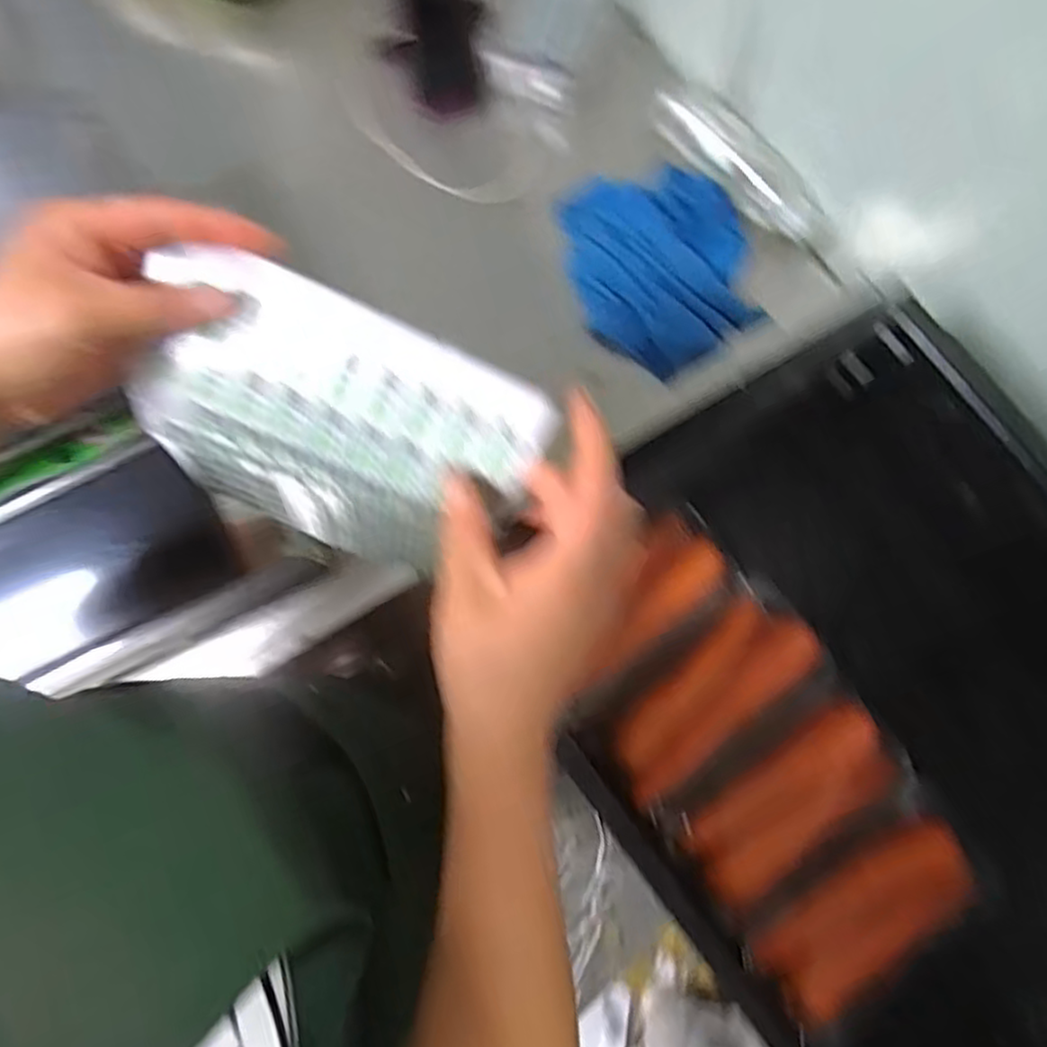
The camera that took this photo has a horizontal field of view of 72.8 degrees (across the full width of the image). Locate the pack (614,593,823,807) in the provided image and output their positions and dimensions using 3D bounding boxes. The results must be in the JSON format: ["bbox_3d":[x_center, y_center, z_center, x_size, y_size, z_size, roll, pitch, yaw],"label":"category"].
[{"bbox_3d":[0.171,0.155,0.632,0.210,0.033,0.081,-41,82,-6],"label":"pack"}]

